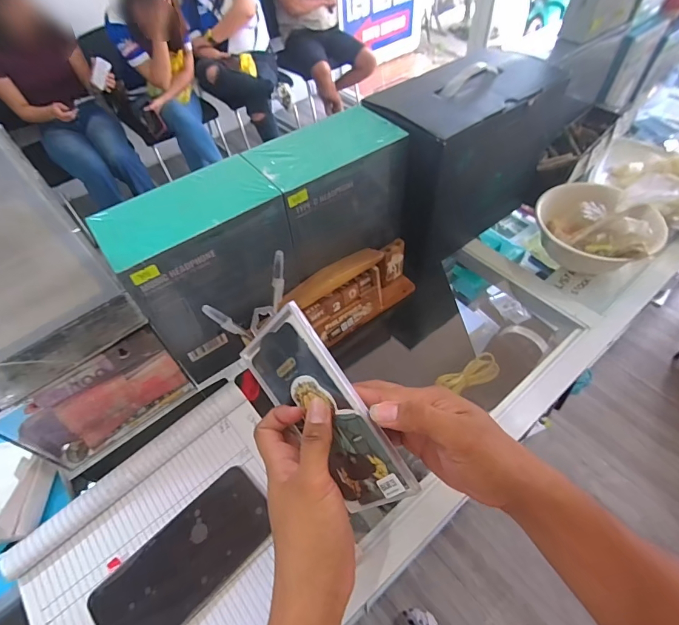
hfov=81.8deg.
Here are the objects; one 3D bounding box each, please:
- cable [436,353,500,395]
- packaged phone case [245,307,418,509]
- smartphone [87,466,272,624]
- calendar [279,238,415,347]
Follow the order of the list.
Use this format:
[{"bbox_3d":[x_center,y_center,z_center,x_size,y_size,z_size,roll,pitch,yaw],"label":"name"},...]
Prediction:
[{"bbox_3d":[0.223,0.108,0.674,0.108,0.016,0.046,-23,55,-13],"label":"cable"},{"bbox_3d":[-0.016,0.077,0.326,0.008,0.086,0.183,-22,75,-52],"label":"packaged phone case"},{"bbox_3d":[-0.138,0.224,0.360,0.157,0.008,0.074,-38,76,-27],"label":"smartphone"},{"bbox_3d":[0.018,-0.028,0.498,0.189,0.079,0.053,-32,57,-19],"label":"calendar"}]

